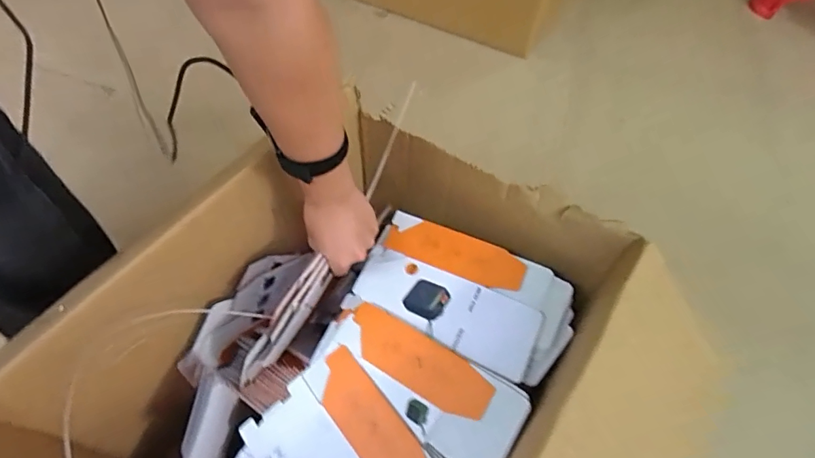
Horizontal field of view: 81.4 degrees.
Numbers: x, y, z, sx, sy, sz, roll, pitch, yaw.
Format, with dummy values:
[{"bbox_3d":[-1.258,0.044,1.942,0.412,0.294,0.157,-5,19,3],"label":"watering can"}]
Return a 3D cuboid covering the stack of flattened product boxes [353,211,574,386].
[{"bbox_3d":[0.070,0.080,0.597,0.260,0.030,0.148,25,59,14],"label":"stack of flattened product boxes"}]

